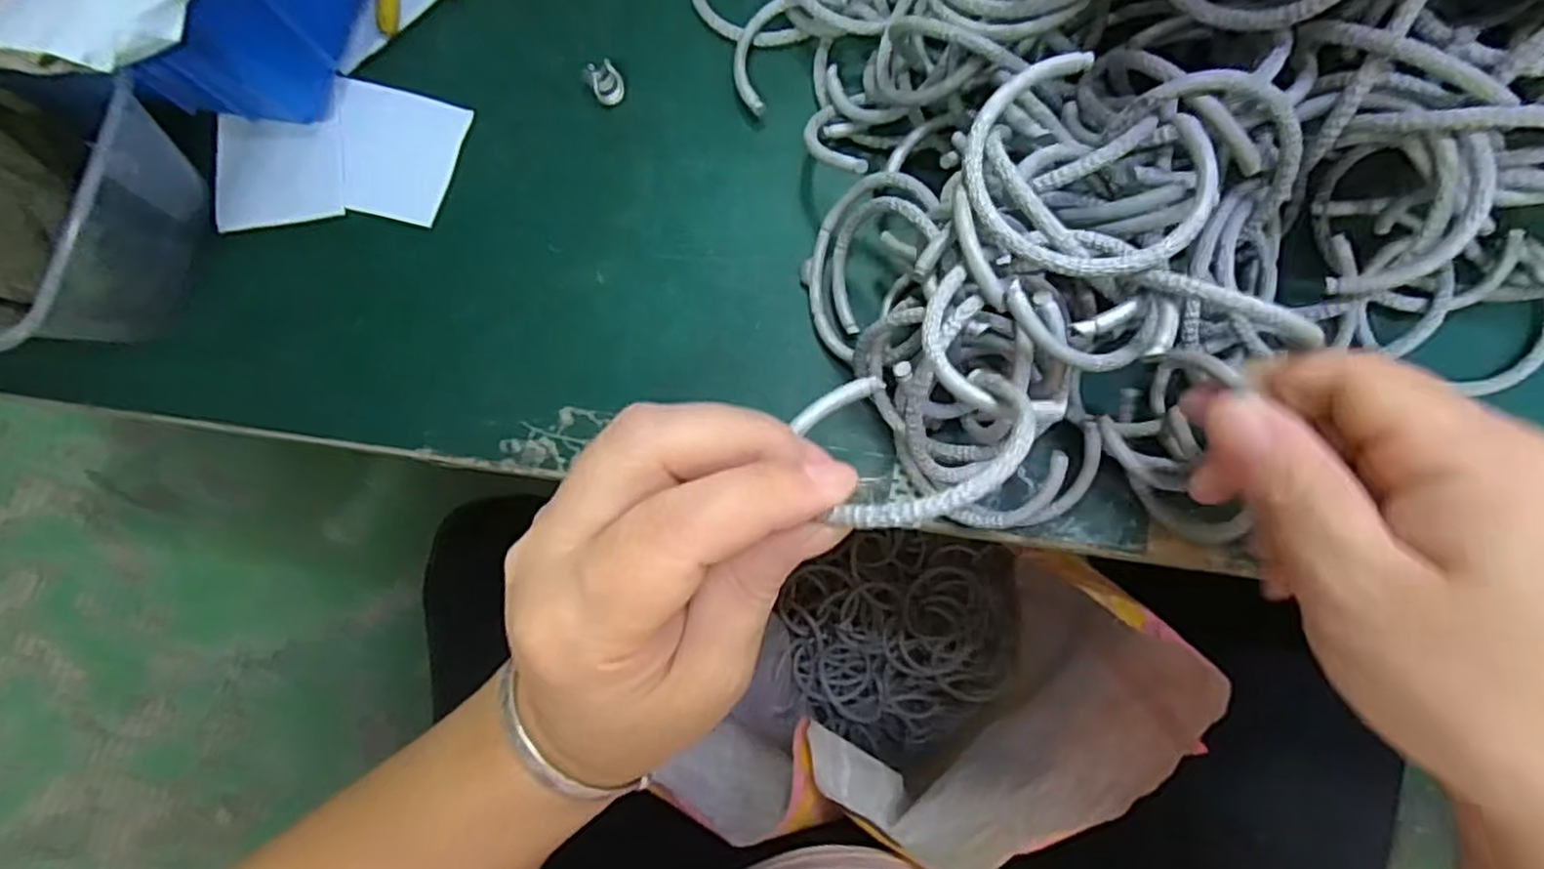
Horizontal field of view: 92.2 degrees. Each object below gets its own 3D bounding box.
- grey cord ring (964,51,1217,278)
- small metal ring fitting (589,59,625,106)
[{"bbox_3d":[0.083,-0.071,0.196,0.060,0.011,0.062,-1,80,5],"label":"grey cord ring"},{"bbox_3d":[-0.065,-0.138,0.293,0.011,0.015,0.012,-1,80,5],"label":"small metal ring fitting"}]

